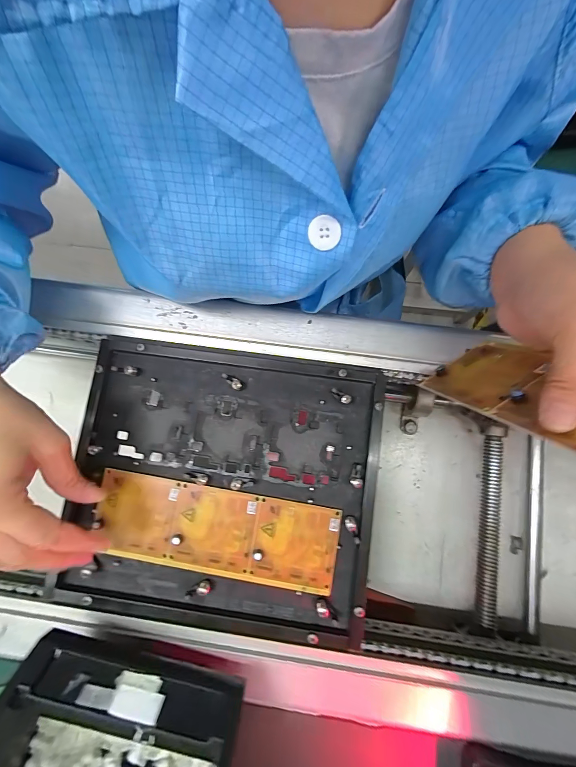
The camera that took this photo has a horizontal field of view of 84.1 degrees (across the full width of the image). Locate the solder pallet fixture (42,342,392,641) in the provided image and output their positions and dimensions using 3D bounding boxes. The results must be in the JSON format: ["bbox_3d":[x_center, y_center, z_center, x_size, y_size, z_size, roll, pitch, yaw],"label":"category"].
[{"bbox_3d":[-0.058,0.086,0.286,0.261,0.024,0.234,7,83,1],"label":"solder pallet fixture"}]

